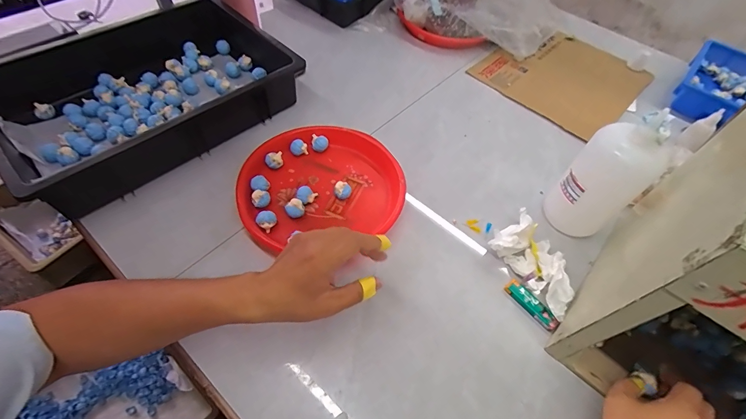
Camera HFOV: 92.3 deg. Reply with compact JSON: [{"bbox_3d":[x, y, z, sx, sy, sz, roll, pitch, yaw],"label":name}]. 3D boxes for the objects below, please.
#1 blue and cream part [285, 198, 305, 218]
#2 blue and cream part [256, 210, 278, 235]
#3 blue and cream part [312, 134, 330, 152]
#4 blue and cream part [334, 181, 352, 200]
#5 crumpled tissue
[{"bbox_3d":[-0.119,0.000,0.549,0.027,0.029,0.023,-20,59,-14],"label":"blue and cream part"},{"bbox_3d":[-0.157,0.018,0.536,0.023,0.029,0.027,36,62,20],"label":"blue and cream part"},{"bbox_3d":[-0.092,-0.115,0.631,0.027,0.026,0.020,2,56,0],"label":"blue and cream part"},{"bbox_3d":[-0.048,-0.029,0.574,0.026,0.026,0.021,4,56,1],"label":"blue and cream part"},{"bbox_3d":[0.240,0.075,0.518,0.085,0.040,0.137,-33,63,-21],"label":"crumpled tissue"}]

